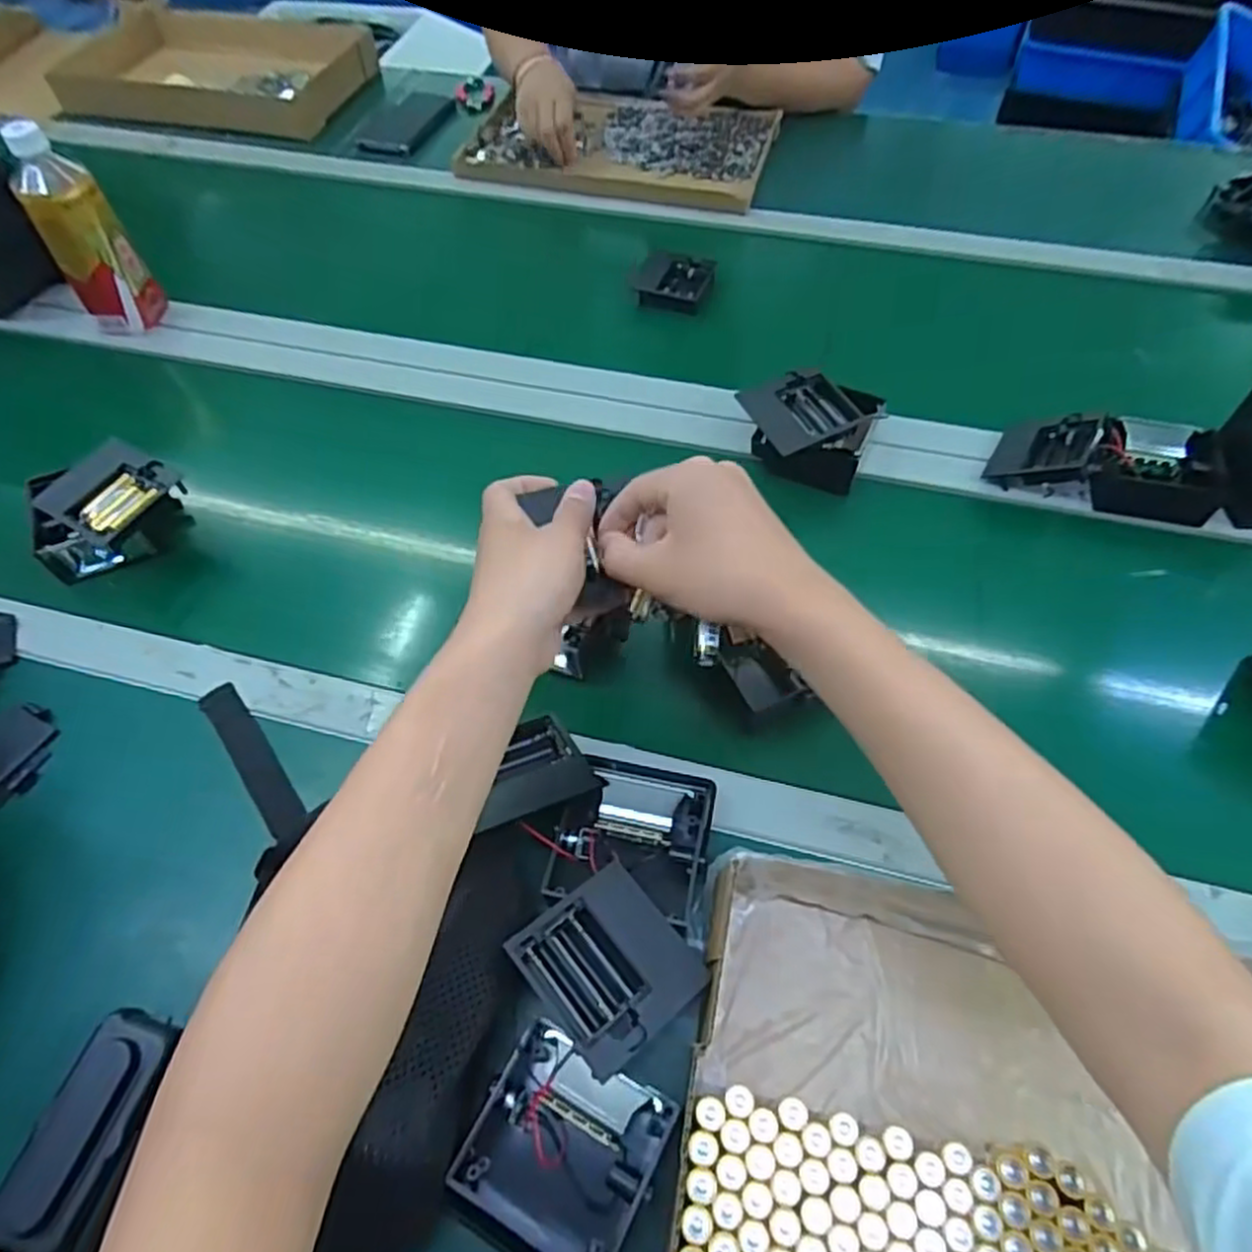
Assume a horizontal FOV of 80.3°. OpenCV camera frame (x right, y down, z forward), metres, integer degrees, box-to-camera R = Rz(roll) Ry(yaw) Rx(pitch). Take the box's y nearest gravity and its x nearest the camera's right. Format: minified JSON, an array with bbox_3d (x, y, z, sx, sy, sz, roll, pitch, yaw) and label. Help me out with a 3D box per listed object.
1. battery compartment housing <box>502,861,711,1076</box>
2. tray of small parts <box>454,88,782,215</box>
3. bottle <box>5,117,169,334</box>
[{"bbox_3d":[-0.009,0.176,0.389,0.076,0.019,0.079,-36,64,-21],"label":"battery compartment housing"},{"bbox_3d":[-0.006,-0.653,1.002,0.395,0.029,0.264,14,58,9],"label":"tray of small parts"},{"bbox_3d":[-0.521,-0.374,0.718,0.070,0.172,0.056,-35,63,-20],"label":"bottle"}]

